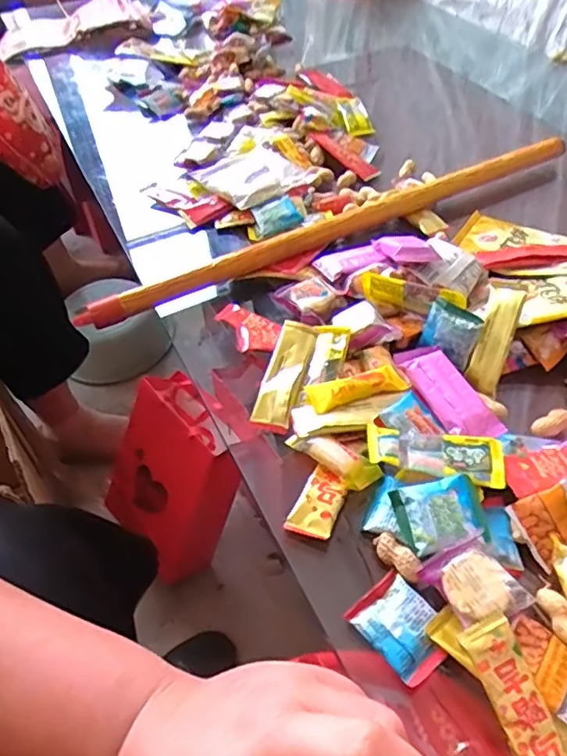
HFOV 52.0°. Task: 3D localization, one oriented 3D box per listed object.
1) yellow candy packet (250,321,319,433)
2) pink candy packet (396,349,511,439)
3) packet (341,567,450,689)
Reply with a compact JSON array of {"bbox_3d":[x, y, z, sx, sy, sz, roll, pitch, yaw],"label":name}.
[{"bbox_3d":[0.002,-0.004,0.503,0.034,0.011,0.103,12,62,13],"label":"yellow candy packet"},{"bbox_3d":[0.134,0.012,0.474,0.042,0.014,0.099,-31,67,-23],"label":"pink candy packet"},{"bbox_3d":[0.075,0.157,0.368,0.045,0.009,0.058,-34,55,-25],"label":"packet"}]

